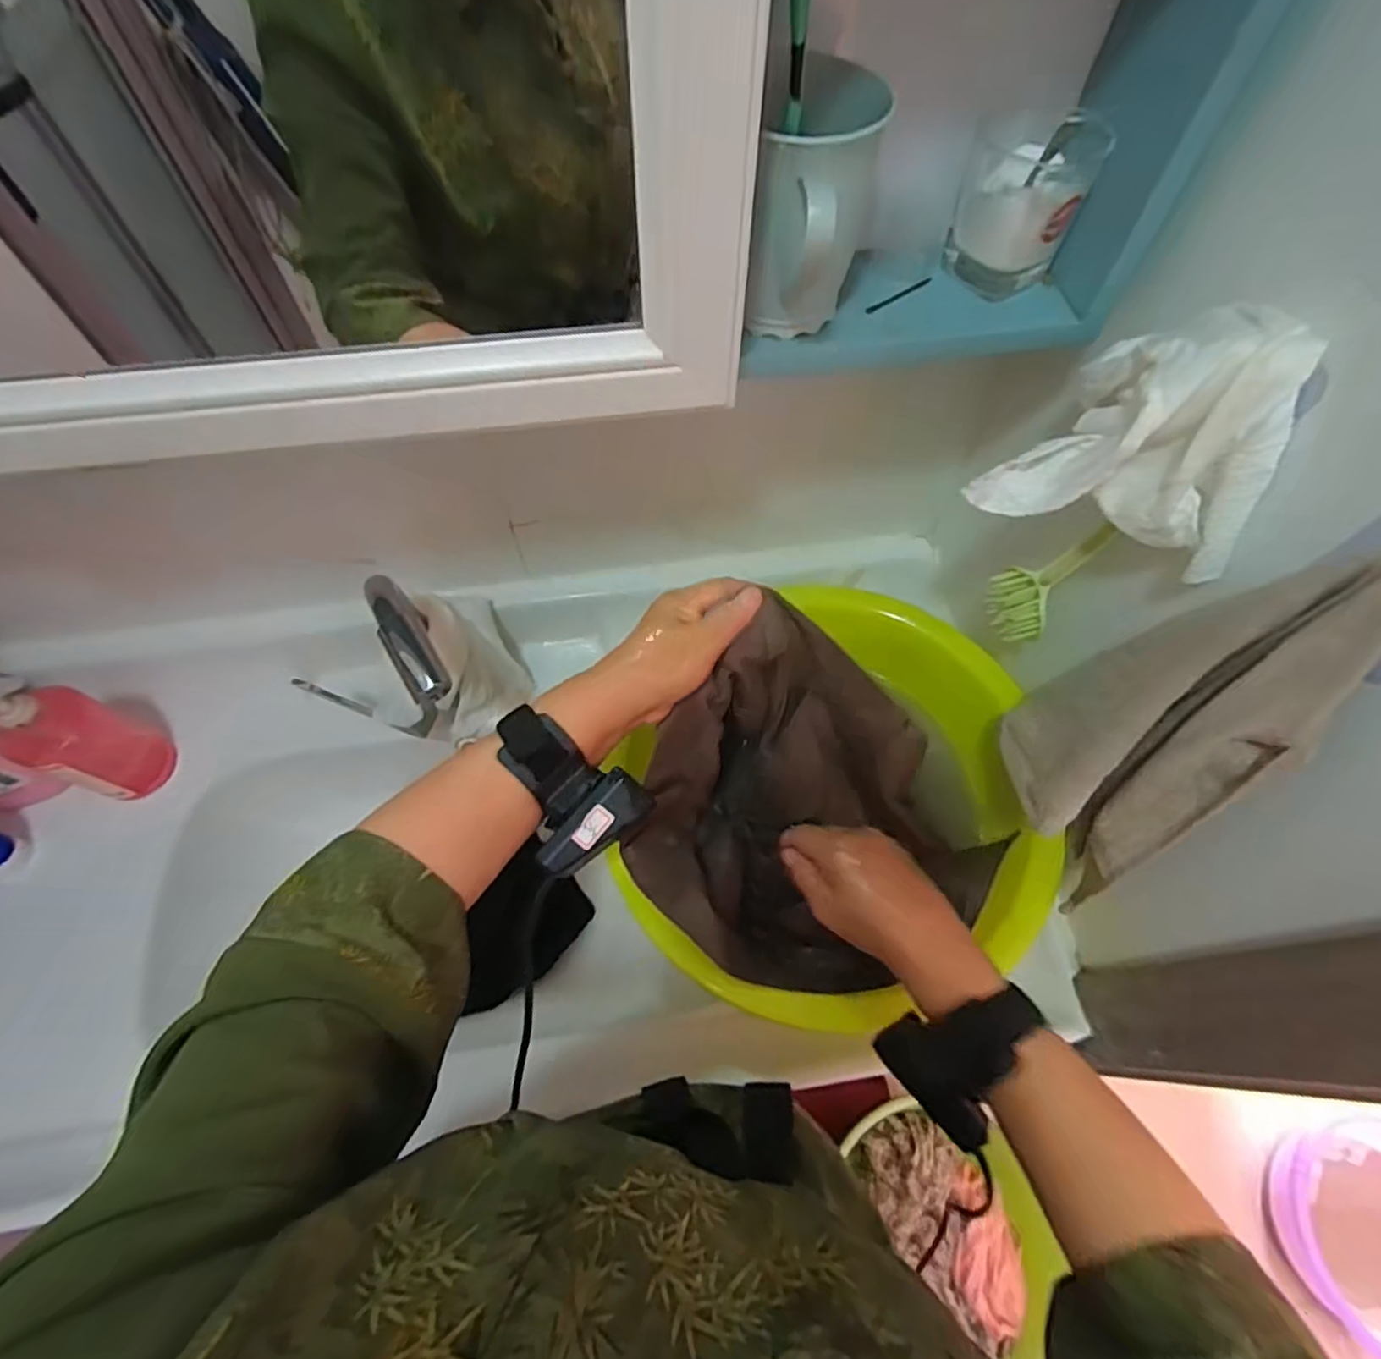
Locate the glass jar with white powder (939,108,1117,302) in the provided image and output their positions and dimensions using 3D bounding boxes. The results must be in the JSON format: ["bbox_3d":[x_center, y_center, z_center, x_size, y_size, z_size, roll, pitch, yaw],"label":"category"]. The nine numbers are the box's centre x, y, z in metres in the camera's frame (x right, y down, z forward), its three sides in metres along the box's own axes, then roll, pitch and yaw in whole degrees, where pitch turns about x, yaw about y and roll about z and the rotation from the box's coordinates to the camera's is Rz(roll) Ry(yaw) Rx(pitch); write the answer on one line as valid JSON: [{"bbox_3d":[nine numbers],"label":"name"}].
[{"bbox_3d":[0.181,-0.259,0.377,0.067,0.079,0.059,21,64,10],"label":"glass jar with white powder"}]

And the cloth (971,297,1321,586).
[{"bbox_3d":[0.240,-0.133,0.344,0.127,0.100,0.095,30,66,15],"label":"cloth"}]

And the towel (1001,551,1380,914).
[{"bbox_3d":[0.247,0.025,0.364,0.108,0.248,0.086,40,69,18],"label":"towel"}]

